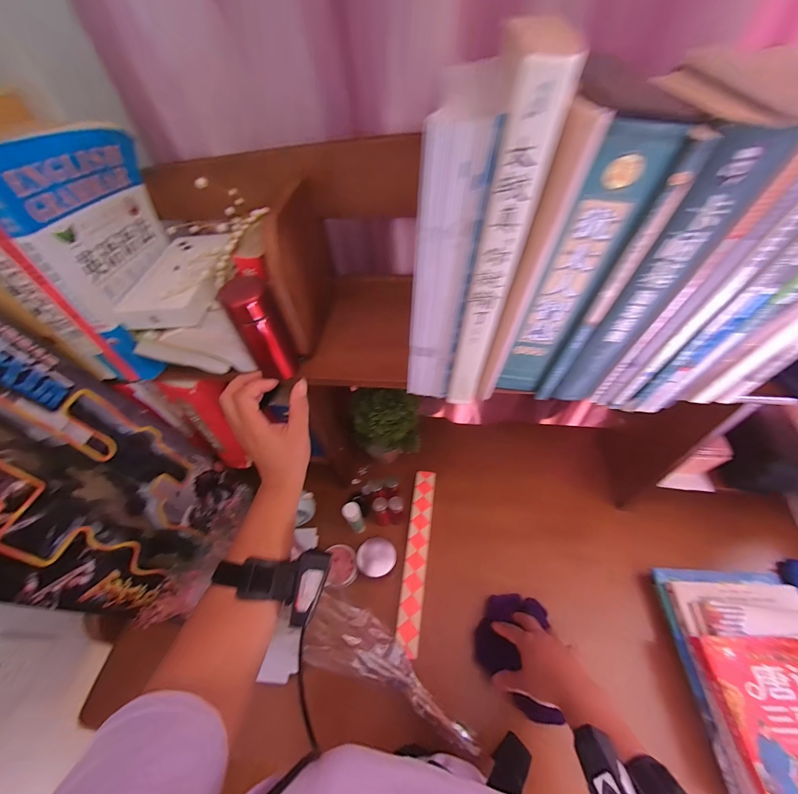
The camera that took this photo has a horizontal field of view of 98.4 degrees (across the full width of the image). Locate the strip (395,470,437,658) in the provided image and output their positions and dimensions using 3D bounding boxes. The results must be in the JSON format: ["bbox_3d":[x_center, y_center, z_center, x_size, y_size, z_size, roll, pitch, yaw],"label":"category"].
[{"bbox_3d":[0.034,0.271,0.607,0.038,0.015,0.294,5,53,8],"label":"strip"}]

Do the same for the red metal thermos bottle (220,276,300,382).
[{"bbox_3d":[-0.152,-0.073,0.391,0.053,0.130,0.042,-26,55,-15],"label":"red metal thermos bottle"}]

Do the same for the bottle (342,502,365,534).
[{"bbox_3d":[-0.079,0.220,0.622,0.029,0.095,0.029,-25,55,-15],"label":"bottle"}]

